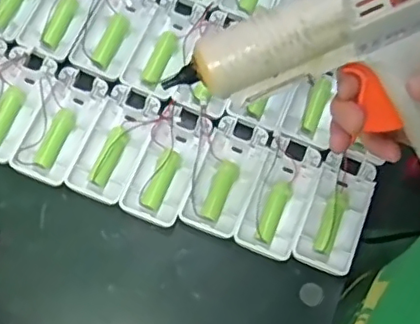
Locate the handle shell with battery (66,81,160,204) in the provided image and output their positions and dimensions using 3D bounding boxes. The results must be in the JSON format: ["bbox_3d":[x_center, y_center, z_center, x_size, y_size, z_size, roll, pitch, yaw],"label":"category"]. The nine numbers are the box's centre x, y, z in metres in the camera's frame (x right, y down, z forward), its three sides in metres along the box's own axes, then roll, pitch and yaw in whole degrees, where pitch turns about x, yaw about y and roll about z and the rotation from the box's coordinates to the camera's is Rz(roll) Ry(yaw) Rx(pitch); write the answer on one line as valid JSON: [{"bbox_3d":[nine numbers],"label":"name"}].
[{"bbox_3d":[-0.074,-0.016,0.469,0.045,0.017,0.095,23,71,4],"label":"handle shell with battery"}]

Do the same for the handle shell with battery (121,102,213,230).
[{"bbox_3d":[-0.033,-0.001,0.463,0.044,0.013,0.097,20,70,6],"label":"handle shell with battery"}]

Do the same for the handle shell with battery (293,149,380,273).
[{"bbox_3d":[0.100,0.038,0.464,0.044,0.016,0.095,20,70,6],"label":"handle shell with battery"}]

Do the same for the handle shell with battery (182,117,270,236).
[{"bbox_3d":[0.014,0.011,0.475,0.048,0.014,0.096,22,71,7],"label":"handle shell with battery"}]

